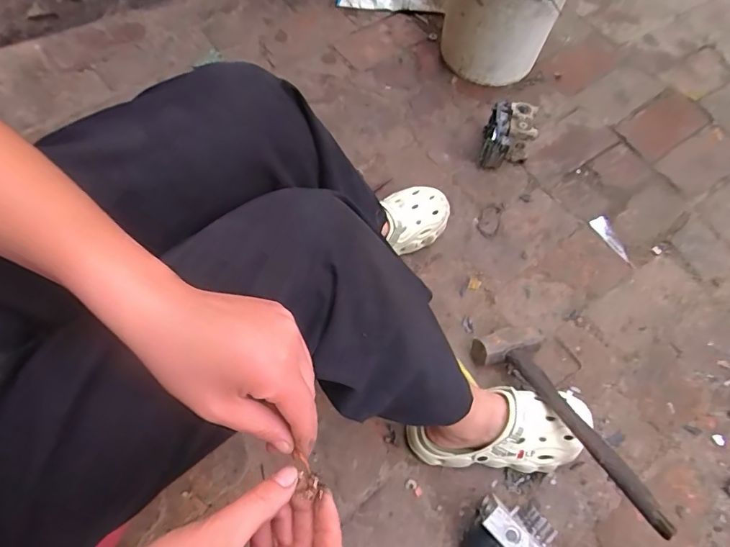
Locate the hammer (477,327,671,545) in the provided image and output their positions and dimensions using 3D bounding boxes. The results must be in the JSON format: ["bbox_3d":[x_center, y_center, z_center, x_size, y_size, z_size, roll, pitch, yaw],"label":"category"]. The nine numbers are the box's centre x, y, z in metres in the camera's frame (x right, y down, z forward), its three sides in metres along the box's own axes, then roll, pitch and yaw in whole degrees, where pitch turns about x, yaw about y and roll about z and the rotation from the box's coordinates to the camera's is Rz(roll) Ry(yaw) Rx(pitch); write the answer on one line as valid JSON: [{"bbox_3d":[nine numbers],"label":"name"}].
[{"bbox_3d":[0.285,0.197,0.634,0.113,0.048,0.336,-18,41,-15],"label":"hammer"}]

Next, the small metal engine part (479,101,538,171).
[{"bbox_3d":[0.286,-0.268,0.915,0.091,0.101,0.112,11,63,3],"label":"small metal engine part"}]

